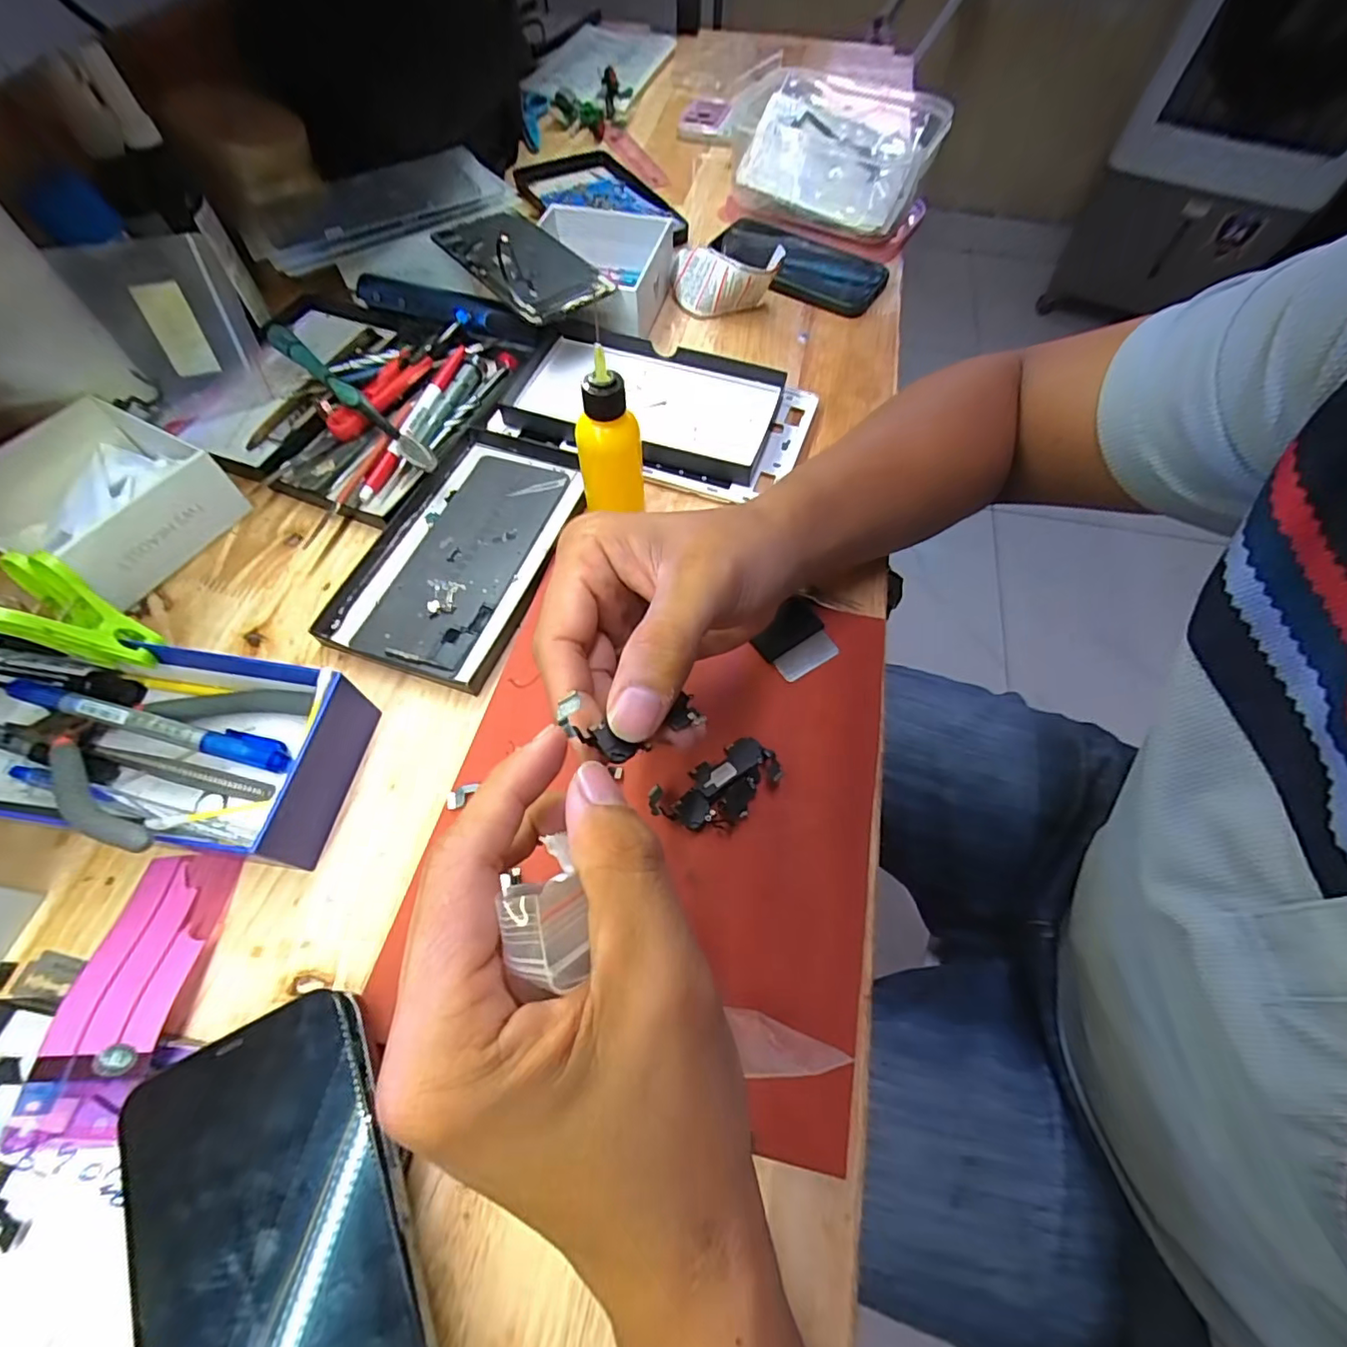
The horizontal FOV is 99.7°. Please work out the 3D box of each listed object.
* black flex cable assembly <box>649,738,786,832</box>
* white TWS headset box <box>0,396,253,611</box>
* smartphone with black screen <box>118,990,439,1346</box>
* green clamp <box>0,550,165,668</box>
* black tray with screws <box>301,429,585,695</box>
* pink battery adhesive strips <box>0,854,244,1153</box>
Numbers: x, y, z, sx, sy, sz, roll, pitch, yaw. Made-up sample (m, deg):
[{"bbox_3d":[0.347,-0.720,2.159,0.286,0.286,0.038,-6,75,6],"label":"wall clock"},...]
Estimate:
[{"bbox_3d":[0.021,0.055,0.266,0.060,0.011,0.031,-30,67,-17],"label":"black flex cable assembly"},{"bbox_3d":[-0.329,-0.097,0.327,0.107,0.044,0.104,29,65,13],"label":"white TWS headset box"},{"bbox_3d":[-0.119,0.190,0.172,0.077,0.009,0.155,-23,64,-15],"label":"smartphone with black screen"},{"bbox_3d":[-0.264,-0.026,0.251,0.025,0.058,0.035,-7,61,31],"label":"green clamp"},{"bbox_3d":[-0.127,-0.077,0.341,0.107,0.013,0.172,17,63,7],"label":"black tray with screws"},{"bbox_3d":[-0.219,0.124,0.226,0.047,0.017,0.102,2,62,-1],"label":"pink battery adhesive strips"}]

